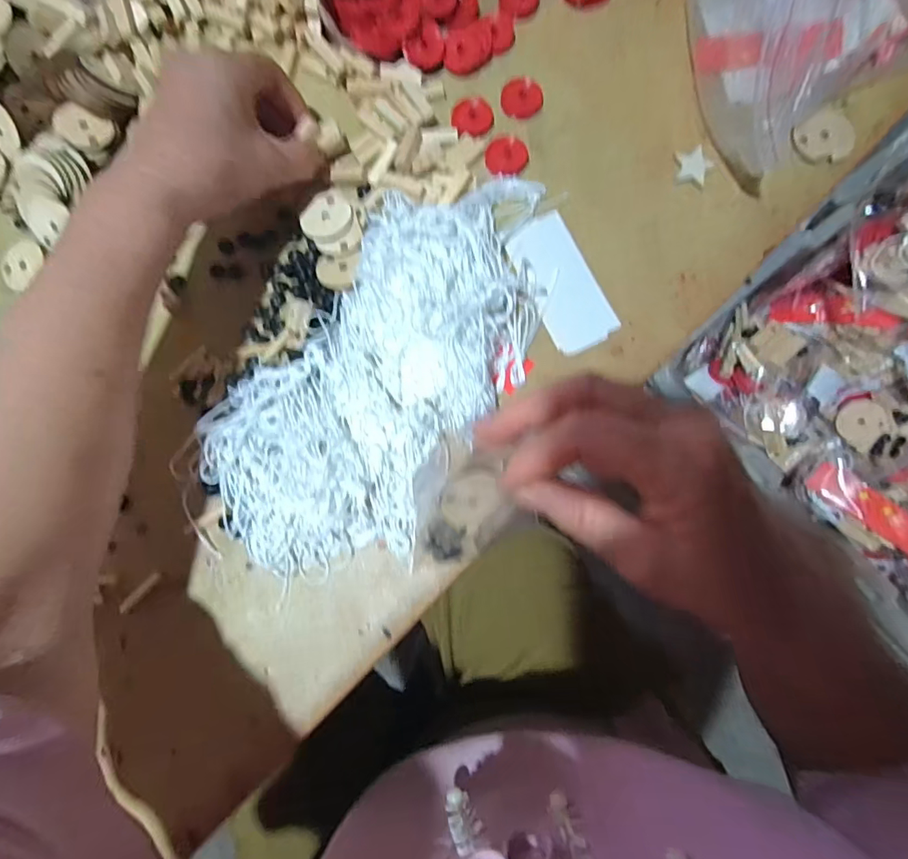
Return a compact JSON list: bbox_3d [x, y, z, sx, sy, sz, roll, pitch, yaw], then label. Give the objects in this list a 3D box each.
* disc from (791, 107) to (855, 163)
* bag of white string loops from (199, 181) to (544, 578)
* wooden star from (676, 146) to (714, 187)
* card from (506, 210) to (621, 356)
[{"bbox_3d":[0.250,-0.197,0.339,0.040,0.004,0.035,-20,82,-3],"label":"disc"},{"bbox_3d":[-0.040,-0.044,0.307,0.138,0.044,0.279,31,83,4],"label":"bag of white string loops"},{"bbox_3d":[0.161,-0.176,0.338,0.021,0.004,0.026,1,82,0],"label":"wooden star"},{"bbox_3d":[0.071,-0.096,0.331,0.043,0.004,0.092,-26,83,-4],"label":"card"}]

